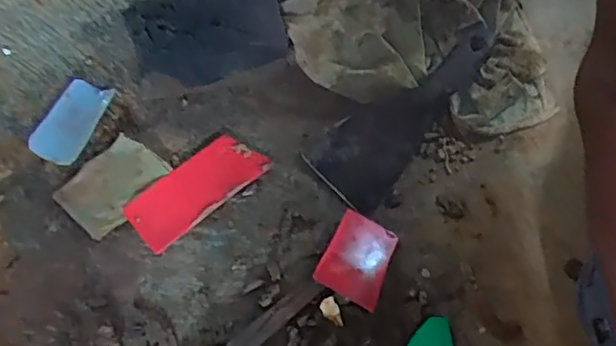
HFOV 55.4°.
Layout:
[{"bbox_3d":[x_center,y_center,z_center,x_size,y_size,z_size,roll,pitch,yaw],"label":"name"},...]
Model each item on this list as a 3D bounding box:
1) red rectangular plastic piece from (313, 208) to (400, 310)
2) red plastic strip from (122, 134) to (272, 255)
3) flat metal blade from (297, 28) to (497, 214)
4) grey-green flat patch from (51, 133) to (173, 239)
[{"bbox_3d":[0.037,0.060,0.426,0.048,0.007,0.070,28,50,-3],"label":"red rectangular plastic piece"},{"bbox_3d":[-0.086,0.010,0.455,0.110,0.009,0.048,-38,70,-22],"label":"red plastic strip"},{"bbox_3d":[0.085,-0.052,0.485,0.184,0.017,0.066,-43,71,-9],"label":"flat metal blade"},{"bbox_3d":[-0.150,0.007,0.450,0.054,0.015,0.076,36,65,15],"label":"grey-green flat patch"}]

